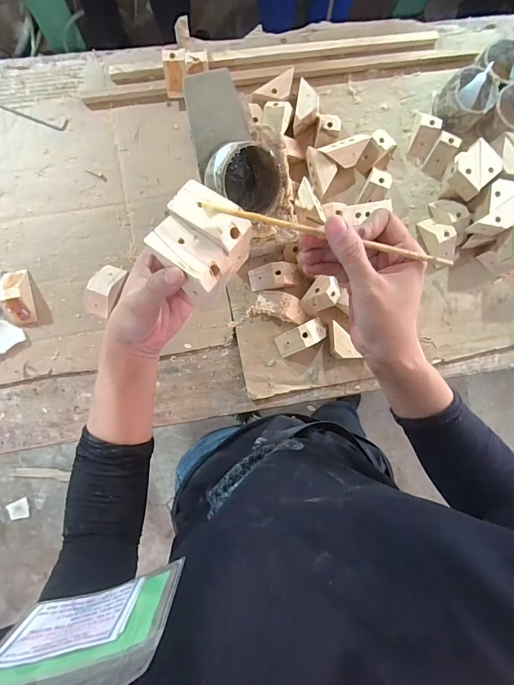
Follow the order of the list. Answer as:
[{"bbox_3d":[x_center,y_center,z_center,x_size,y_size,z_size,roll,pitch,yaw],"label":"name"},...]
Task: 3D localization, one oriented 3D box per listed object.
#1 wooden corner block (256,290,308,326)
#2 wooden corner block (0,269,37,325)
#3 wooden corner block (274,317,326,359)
[{"bbox_3d":[0.042,-0.057,0.575,0.089,0.039,0.042,23,84,-1],"label":"wooden corner block"},{"bbox_3d":[-0.370,-0.071,0.549,0.037,0.035,0.083,-13,87,-5],"label":"wooden corner block"},{"bbox_3d":[0.070,-0.007,0.573,0.081,0.033,0.037,-27,86,8],"label":"wooden corner block"}]

